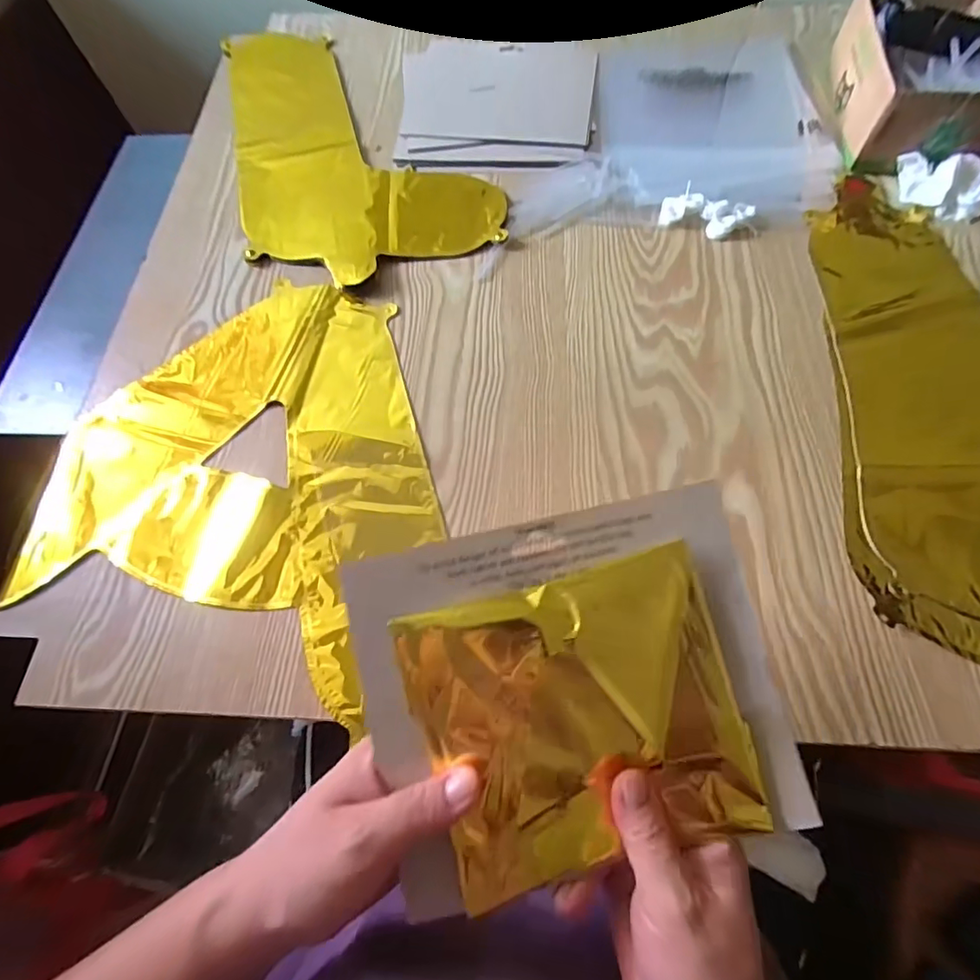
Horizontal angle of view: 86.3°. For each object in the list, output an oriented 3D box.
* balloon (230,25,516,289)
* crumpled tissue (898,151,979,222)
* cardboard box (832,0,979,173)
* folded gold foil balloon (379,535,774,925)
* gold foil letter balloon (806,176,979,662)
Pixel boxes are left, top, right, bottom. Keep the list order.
[{"bbox_3d":[-0.163,-0.378,0.559,0.230,0.011,0.426,-20,66,-6],"label":"balloon"},{"bbox_3d":[0.401,-0.272,0.462,0.072,0.027,0.042,20,68,12],"label":"crumpled tissue"},{"bbox_3d":[0.407,-0.382,0.487,0.136,0.067,0.186,9,66,7],"label":"cardboard box"},{"bbox_3d":[0.043,0.108,0.244,0.143,0.017,0.132,-15,90,-1],"label":"folded gold foil balloon"},{"bbox_3d":[0.365,-0.066,0.380,0.209,0.014,0.423,7,66,6],"label":"gold foil letter balloon"}]

